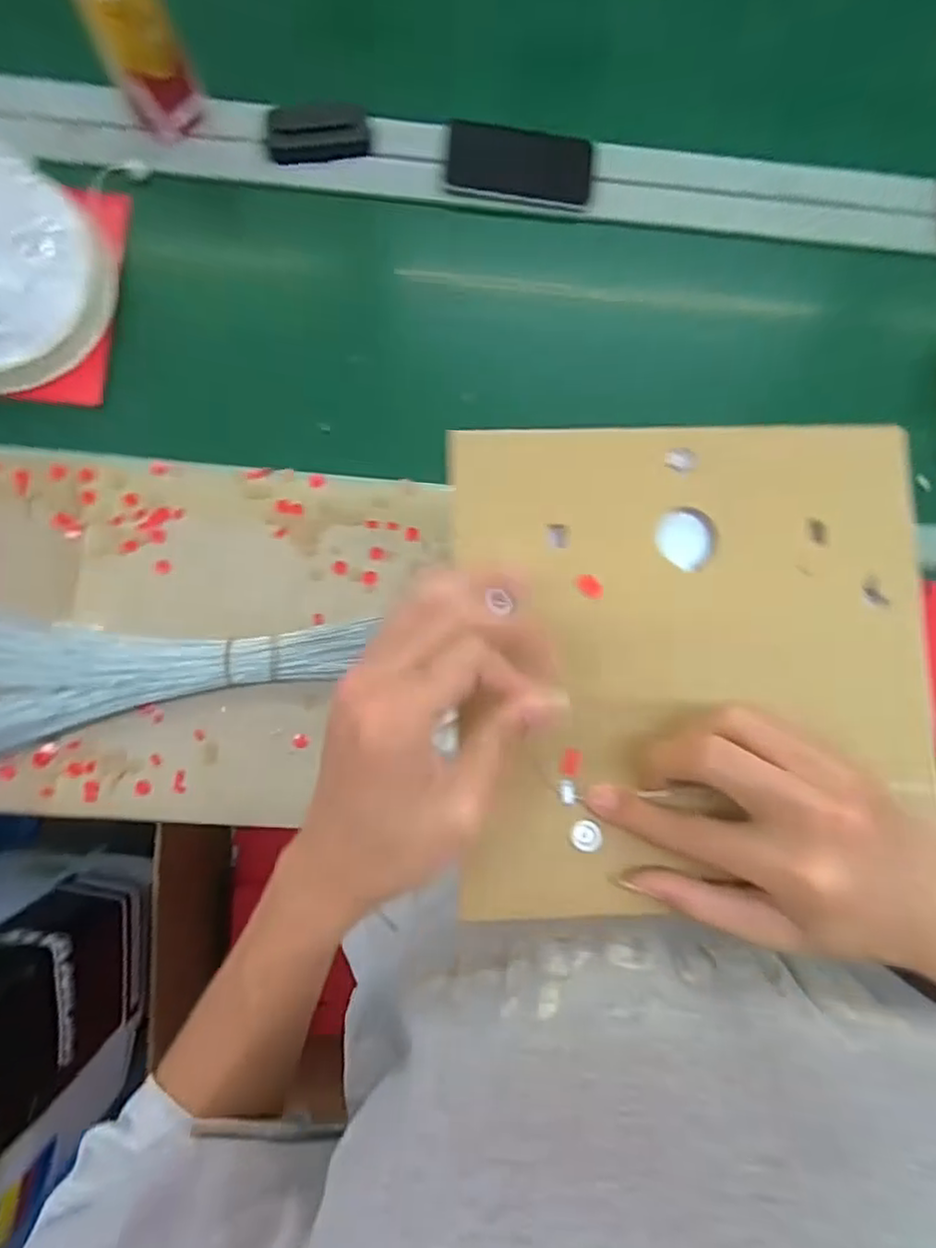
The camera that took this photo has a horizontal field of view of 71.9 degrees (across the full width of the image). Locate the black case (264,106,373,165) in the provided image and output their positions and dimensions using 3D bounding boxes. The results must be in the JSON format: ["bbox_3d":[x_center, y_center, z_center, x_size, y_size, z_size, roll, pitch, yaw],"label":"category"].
[{"bbox_3d":[-0.153,-0.503,0.662,0.101,0.027,0.042,-13,86,-6],"label":"black case"}]

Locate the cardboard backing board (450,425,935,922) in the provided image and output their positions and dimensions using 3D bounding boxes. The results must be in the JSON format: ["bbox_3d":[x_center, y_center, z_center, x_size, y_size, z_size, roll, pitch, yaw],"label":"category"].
[{"bbox_3d":[0.104,0.014,0.297,0.213,0.008,0.220,-1,81,-2],"label":"cardboard backing board"}]

